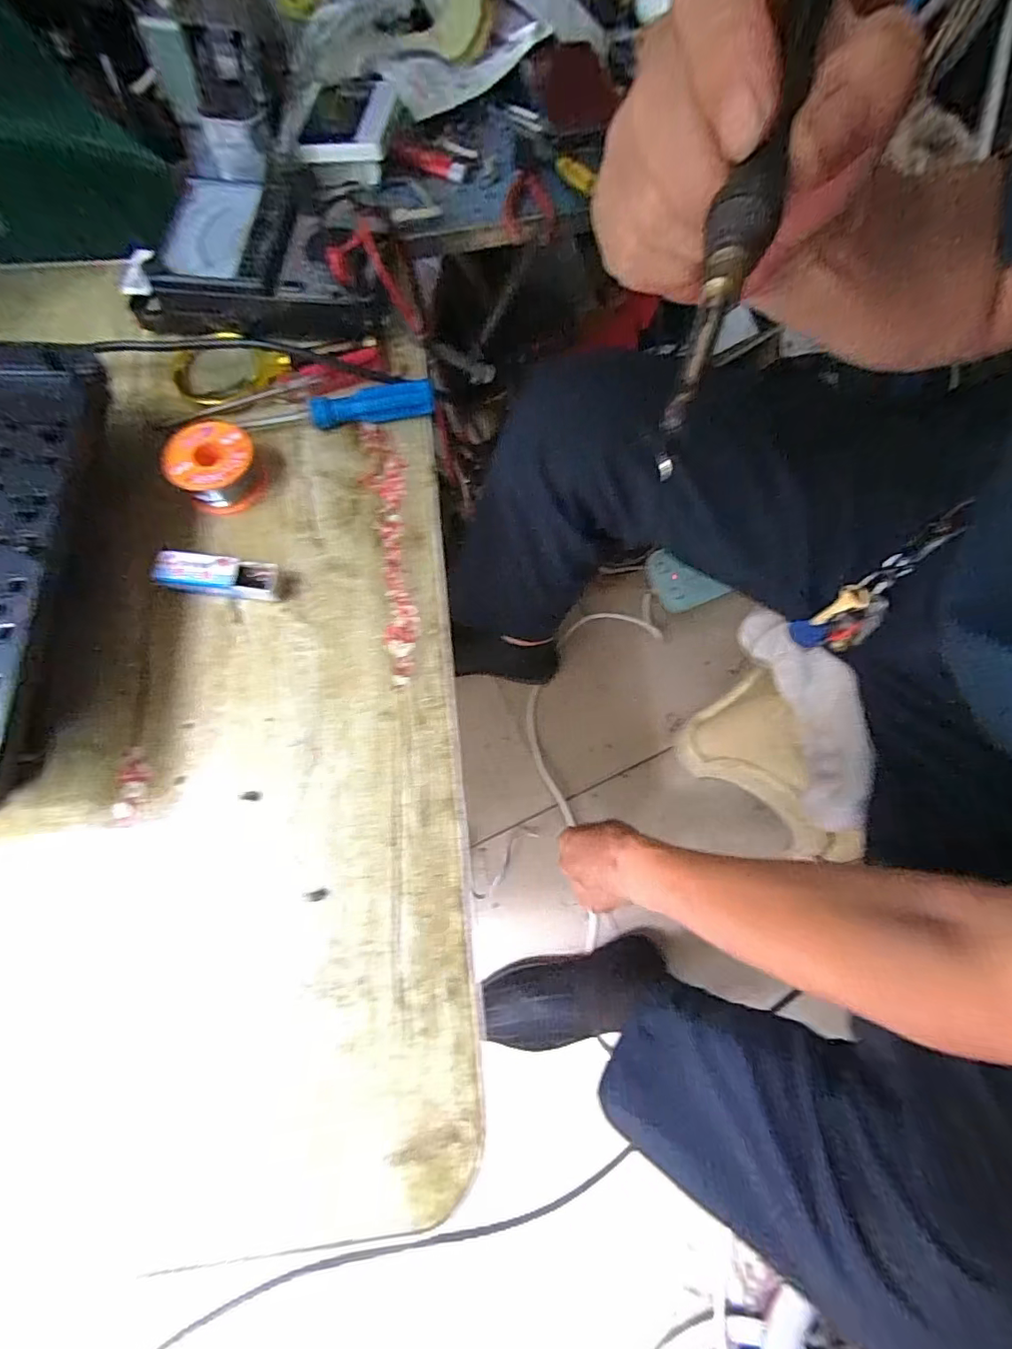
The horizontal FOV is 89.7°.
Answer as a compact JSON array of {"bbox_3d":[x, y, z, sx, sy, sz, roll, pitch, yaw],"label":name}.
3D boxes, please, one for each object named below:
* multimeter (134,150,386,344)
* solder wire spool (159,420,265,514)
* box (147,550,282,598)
[{"bbox_3d":[-0.186,-0.323,0.395,0.187,0.045,0.123,1,73,-1],"label":"multimeter"},{"bbox_3d":[-0.200,-0.143,0.350,0.055,0.030,0.060,0,73,-1],"label":"solder wire spool"},{"bbox_3d":[-0.184,-0.062,0.329,0.075,0.021,0.024,7,73,1],"label":"box"}]

